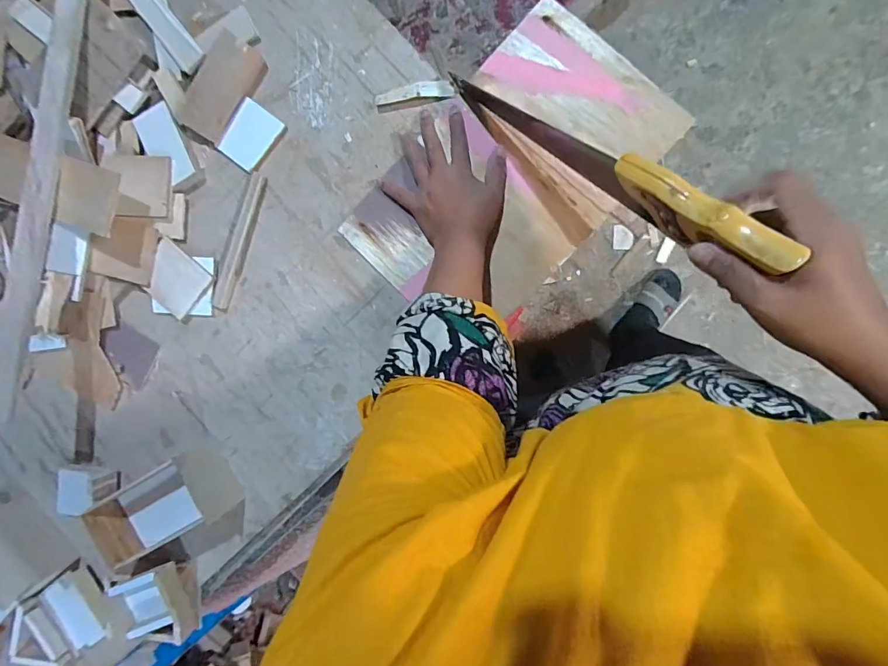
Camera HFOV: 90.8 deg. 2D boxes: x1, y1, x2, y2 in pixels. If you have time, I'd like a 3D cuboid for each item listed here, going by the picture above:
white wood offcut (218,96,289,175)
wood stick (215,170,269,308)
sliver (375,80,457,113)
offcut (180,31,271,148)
[{"bbox_3d":[-0.241,-0.245,0.545,0.063,0.004,0.075,39,99,6],"label":"white wood offcut"},{"bbox_3d":[-0.264,-0.118,0.562,0.024,0.004,0.176,19,96,9],"label":"wood stick"},{"bbox_3d":[-0.034,-0.283,0.521,0.096,0.005,0.026,-7,94,9],"label":"sliver"},{"bbox_3d":[-0.277,-0.303,0.543,0.062,0.014,0.122,36,98,6],"label":"offcut"}]

